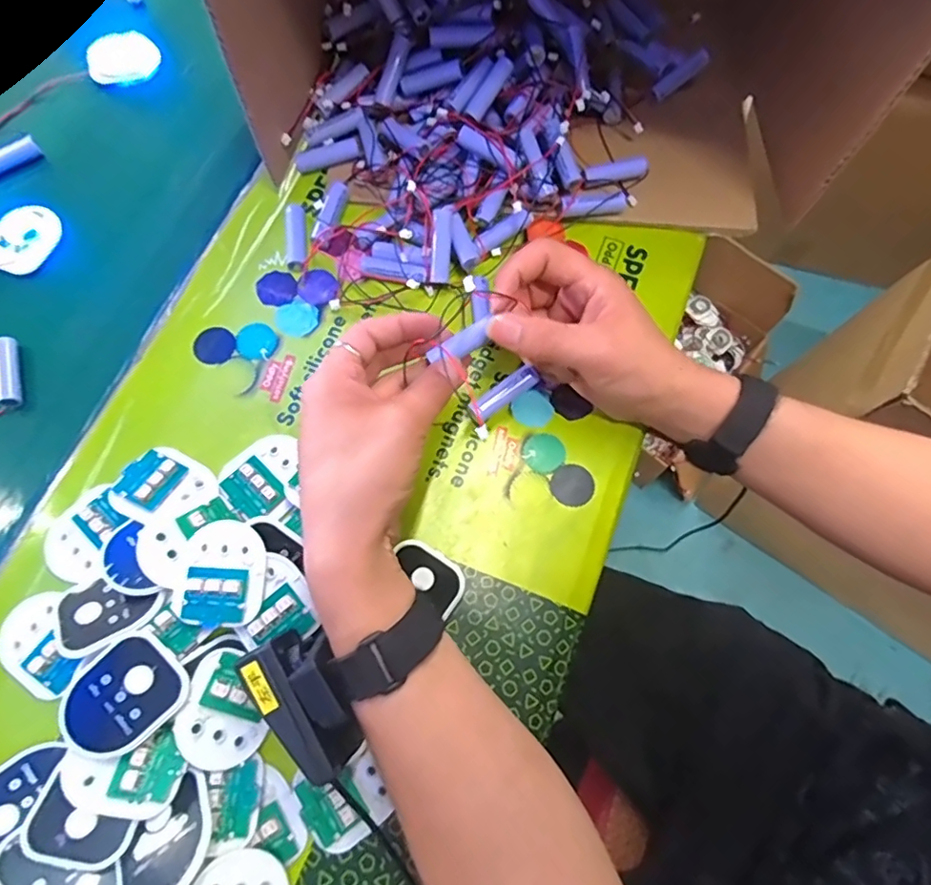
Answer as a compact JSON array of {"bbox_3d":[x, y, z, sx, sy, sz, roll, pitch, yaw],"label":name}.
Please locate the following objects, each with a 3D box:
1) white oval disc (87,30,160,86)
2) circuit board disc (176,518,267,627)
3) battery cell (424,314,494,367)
[{"bbox_3d":[-0.293,-0.328,0.478,0.057,0.014,0.038,-14,72,-6],"label":"white oval disc"},{"bbox_3d":[-0.138,0.073,0.319,0.046,0.016,0.057,5,71,1],"label":"circuit board disc"},{"bbox_3d":[-0.003,-0.060,0.336,0.042,0.009,0.013,-29,74,-10],"label":"battery cell"}]

